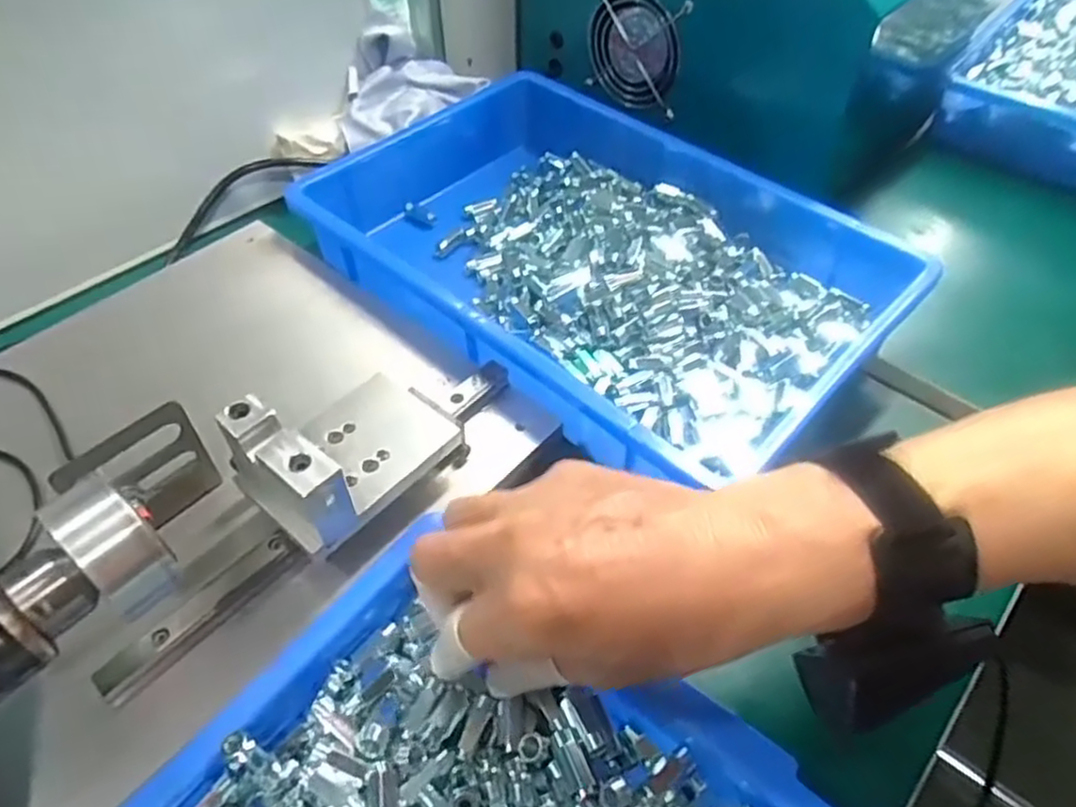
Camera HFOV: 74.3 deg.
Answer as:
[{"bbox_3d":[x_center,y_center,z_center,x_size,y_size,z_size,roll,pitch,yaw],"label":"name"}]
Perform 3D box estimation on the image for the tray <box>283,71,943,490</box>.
[{"bbox_3d":[0.039,-0.102,0.491,0.370,0.061,0.249,35,57,24],"label":"tray"}]

